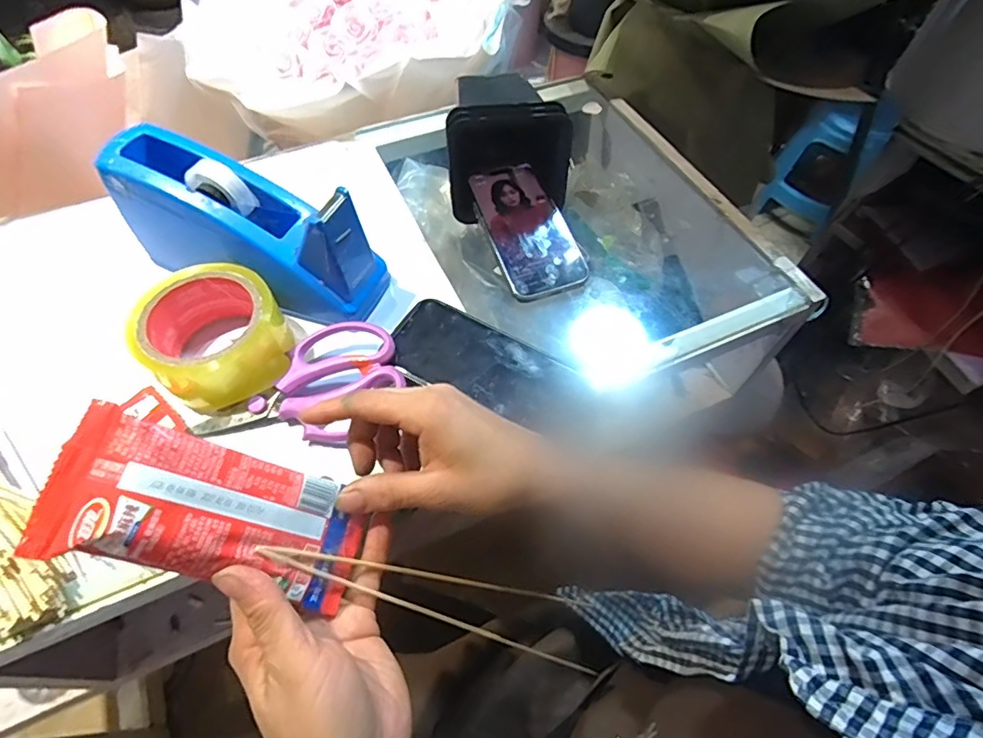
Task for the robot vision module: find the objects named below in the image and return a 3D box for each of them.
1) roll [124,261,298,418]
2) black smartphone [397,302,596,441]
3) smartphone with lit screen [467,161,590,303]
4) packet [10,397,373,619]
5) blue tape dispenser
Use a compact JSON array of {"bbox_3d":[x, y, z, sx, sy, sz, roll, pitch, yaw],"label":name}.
[{"bbox_3d":[-0.209,-0.027,0.393,0.097,0.048,0.094,1,58,-1],"label":"roll"},{"bbox_3d":[-0.001,-0.001,0.406,0.161,0.007,0.065,26,61,14],"label":"black smartphone"},{"bbox_3d":[0.033,-0.129,0.475,0.074,0.014,0.144,-18,69,-11],"label":"smartphone with lit screen"},{"bbox_3d":[-0.123,0.069,0.243,0.135,0.022,0.056,32,51,-33],"label":"packet"},{"bbox_3d":[-0.196,-0.108,0.425,0.209,0.107,0.071,20,59,11],"label":"blue tape dispenser"}]

